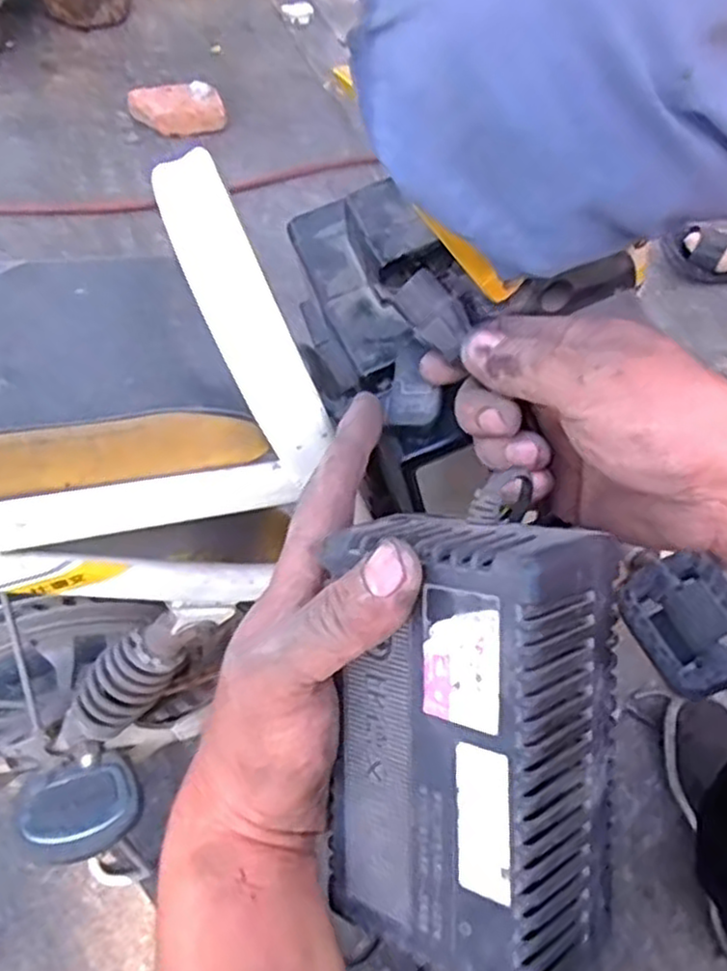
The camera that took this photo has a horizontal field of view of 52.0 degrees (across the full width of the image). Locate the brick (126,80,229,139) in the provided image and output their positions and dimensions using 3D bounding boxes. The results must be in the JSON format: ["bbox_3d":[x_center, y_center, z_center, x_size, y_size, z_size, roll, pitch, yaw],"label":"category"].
[{"bbox_3d":[-0.386,-0.777,1.547,0.196,0.070,0.122,-5,54,-10],"label":"brick"}]

